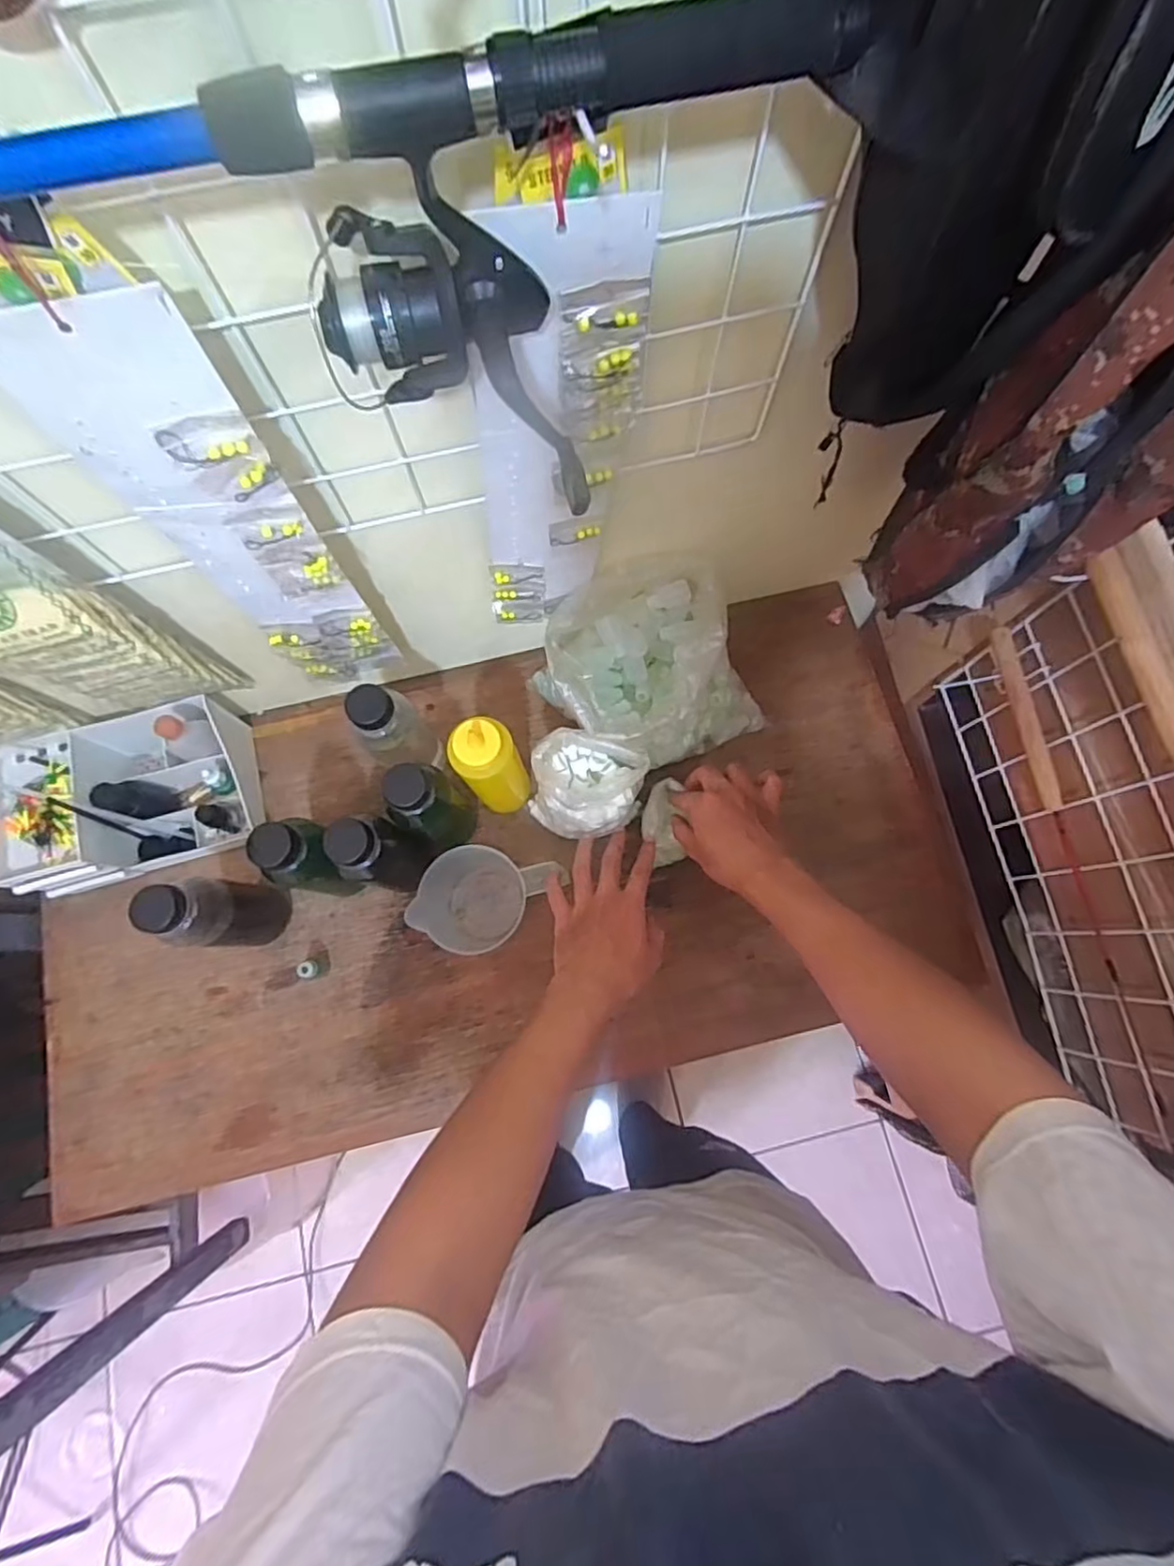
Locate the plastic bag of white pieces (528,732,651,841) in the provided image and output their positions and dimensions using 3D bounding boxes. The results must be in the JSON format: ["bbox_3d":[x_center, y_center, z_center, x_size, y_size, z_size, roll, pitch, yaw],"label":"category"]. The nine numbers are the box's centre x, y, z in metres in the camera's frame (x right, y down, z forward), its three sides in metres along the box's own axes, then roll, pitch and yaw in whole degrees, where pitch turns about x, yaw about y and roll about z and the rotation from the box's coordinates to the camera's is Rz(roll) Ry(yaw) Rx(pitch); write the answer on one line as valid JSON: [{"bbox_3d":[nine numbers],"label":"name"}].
[{"bbox_3d":[-0.001,0.010,0.684,0.120,0.128,0.090,11,76,3],"label":"plastic bag of white pieces"}]

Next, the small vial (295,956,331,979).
[{"bbox_3d":[-0.291,0.197,0.692,0.018,0.044,0.021,-4,76,0],"label":"small vial"}]

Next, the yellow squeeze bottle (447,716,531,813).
[{"bbox_3d":[-0.097,-0.008,0.660,0.066,0.192,0.055,-19,77,-4],"label":"yellow squeeze bottle"}]

